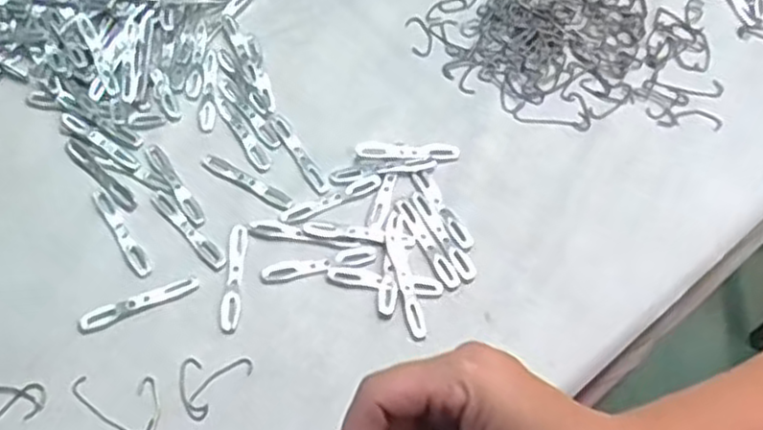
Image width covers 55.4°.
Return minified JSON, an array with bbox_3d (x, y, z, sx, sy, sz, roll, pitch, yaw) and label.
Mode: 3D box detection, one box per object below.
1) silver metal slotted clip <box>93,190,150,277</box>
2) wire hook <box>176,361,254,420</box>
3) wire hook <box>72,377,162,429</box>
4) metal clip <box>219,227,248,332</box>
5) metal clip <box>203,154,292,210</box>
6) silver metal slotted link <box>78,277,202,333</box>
[{"bbox_3d":[-0.161,0.010,0.447,0.011,0.004,0.071,-30,64,-19],"label":"silver metal slotted clip"},{"bbox_3d":[-0.096,0.088,0.403,0.030,0.004,0.041,37,64,19],"label":"wire hook"},{"bbox_3d":[-0.138,0.099,0.392,0.055,0.004,0.032,35,64,18],"label":"wire hook"},{"bbox_3d":[-0.087,0.036,0.432,0.012,0.004,0.070,2,59,-1],"label":"metal clip"},{"bbox_3d":[-0.087,-0.022,0.469,0.067,0.004,0.010,29,62,15],"label":"metal clip"},{"bbox_3d":[-0.141,0.051,0.424,0.069,0.004,0.012,-20,62,-14],"label":"silver metal slotted link"}]

